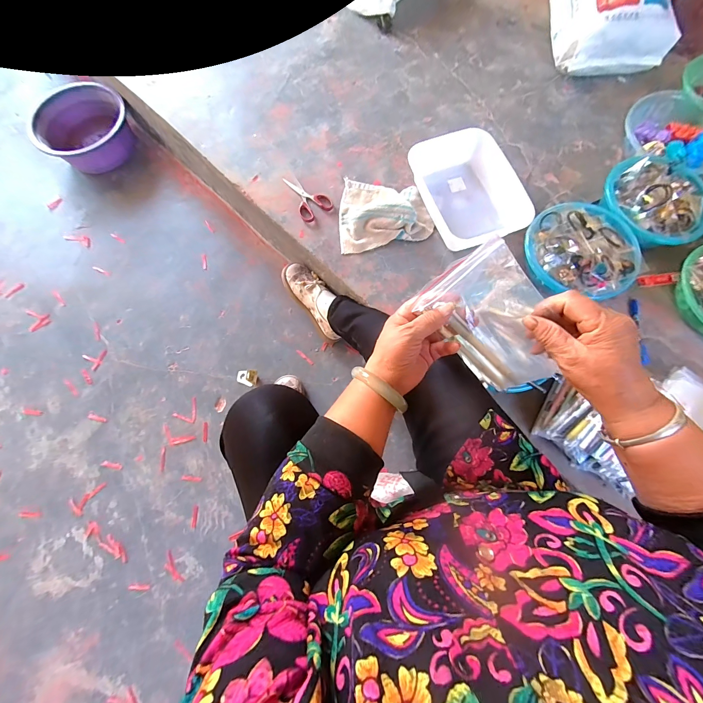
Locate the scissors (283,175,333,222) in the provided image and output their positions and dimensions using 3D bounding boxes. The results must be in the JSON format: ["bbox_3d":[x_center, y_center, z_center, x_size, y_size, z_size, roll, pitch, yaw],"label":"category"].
[{"bbox_3d":[-0.108,-0.396,0.780,0.084,0.005,0.151,-25,75,-6],"label":"scissors"}]

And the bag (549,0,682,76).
[{"bbox_3d":[0.701,-0.964,0.822,0.256,0.212,0.356,-4,75,-1],"label":"bag"}]

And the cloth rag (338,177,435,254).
[{"bbox_3d":[0.072,-0.357,0.742,0.225,0.050,0.202,-11,74,-2],"label":"cloth rag"}]

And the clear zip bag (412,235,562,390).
[{"bbox_3d":[0.161,-0.026,0.340,0.164,0.106,0.015,45,42,-11],"label":"clear zip bag"}]

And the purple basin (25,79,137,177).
[{"bbox_3d":[-0.865,-0.726,1.001,0.237,0.112,0.288,39,78,10],"label":"purple basin"}]

